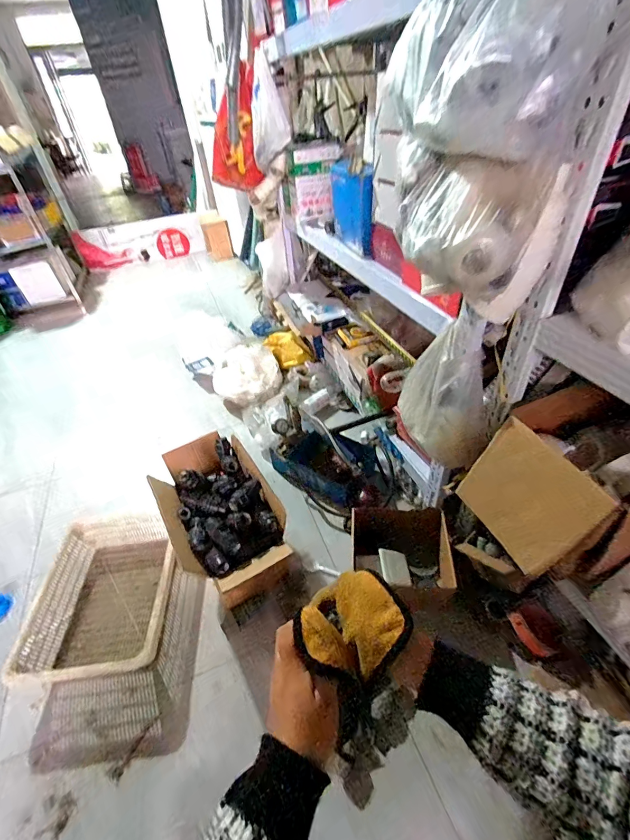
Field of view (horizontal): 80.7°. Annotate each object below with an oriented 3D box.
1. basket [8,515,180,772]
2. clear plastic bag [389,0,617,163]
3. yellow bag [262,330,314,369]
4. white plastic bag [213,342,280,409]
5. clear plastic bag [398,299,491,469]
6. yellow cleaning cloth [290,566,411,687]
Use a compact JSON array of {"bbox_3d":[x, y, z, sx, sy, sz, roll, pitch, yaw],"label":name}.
[{"bbox_3d":[-0.512,0.425,0.941,0.320,0.102,0.408,-8,41,0],"label":"basket"},{"bbox_3d":[0.169,-0.411,0.360,0.207,0.220,0.175,15,46,24],"label":"clear plastic bag"},{"bbox_3d":[-0.120,-0.323,1.661,0.143,0.111,0.210,-26,44,-20],"label":"yellow bag"},{"bbox_3d":[-0.284,-0.197,1.565,0.270,0.165,0.284,-25,44,-19],"label":"white plastic bag"},{"bbox_3d":[0.278,-0.067,0.791,0.141,0.286,0.183,-12,41,-5],"label":"clear plastic bag"},{"bbox_3d":[0.039,0.202,0.376,0.110,0.037,0.088,-35,48,-28],"label":"yellow cleaning cloth"}]

